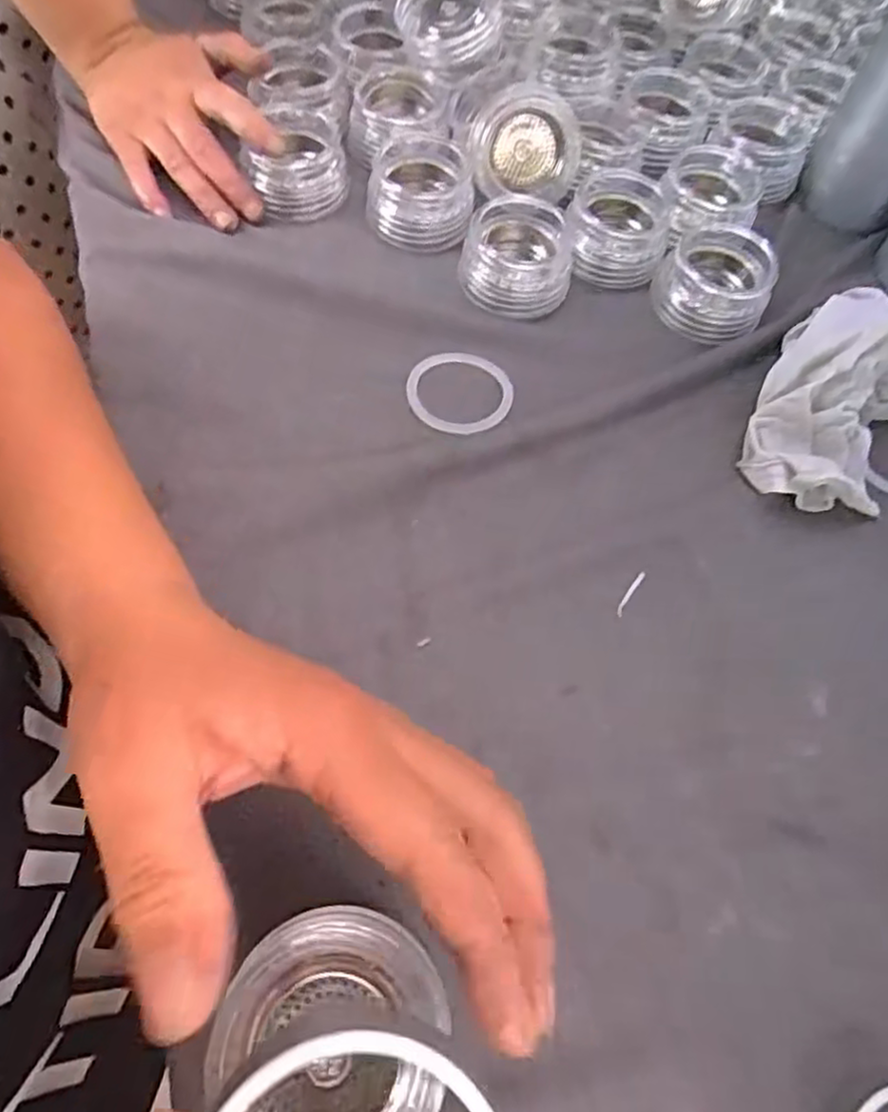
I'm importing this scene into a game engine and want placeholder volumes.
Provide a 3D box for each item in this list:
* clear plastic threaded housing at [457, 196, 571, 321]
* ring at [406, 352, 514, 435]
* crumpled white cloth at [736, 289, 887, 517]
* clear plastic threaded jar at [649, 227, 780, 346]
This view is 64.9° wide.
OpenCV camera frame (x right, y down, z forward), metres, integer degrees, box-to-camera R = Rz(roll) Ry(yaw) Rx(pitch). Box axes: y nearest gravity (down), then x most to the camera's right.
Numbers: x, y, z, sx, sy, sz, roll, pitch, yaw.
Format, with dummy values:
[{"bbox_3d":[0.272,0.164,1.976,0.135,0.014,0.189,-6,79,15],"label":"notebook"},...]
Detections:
[{"bbox_3d":[0.040,-0.167,0.394,0.059,0.032,0.057,5,64,-1],"label":"clear plastic threaded housing"},{"bbox_3d":[0.008,-0.086,0.365,0.055,0.004,0.054,1,65,-2],"label":"ring"},{"bbox_3d":[0.212,-0.079,0.352,0.099,0.045,0.144,40,69,15],"label":"crumpled white cloth"},{"bbox_3d":[0.151,-0.154,0.391,0.059,0.032,0.063,1,65,-2],"label":"clear plastic threaded jar"}]

